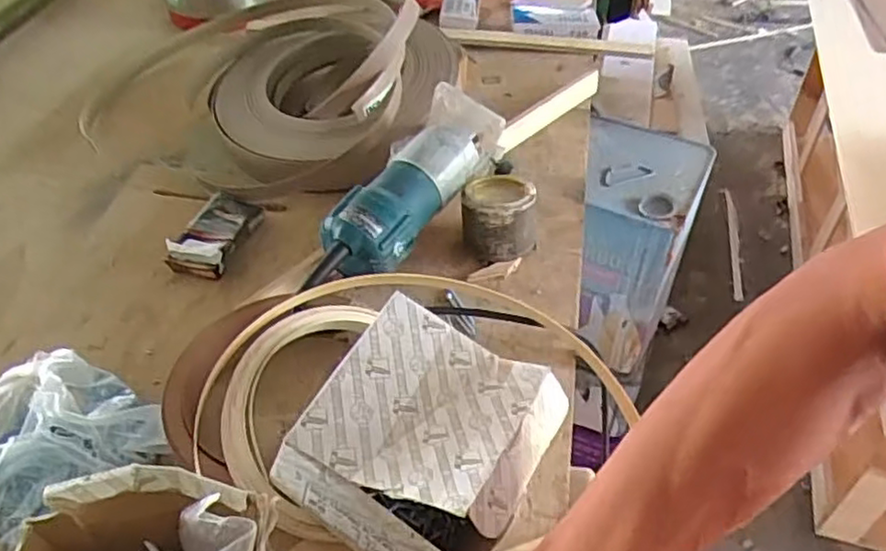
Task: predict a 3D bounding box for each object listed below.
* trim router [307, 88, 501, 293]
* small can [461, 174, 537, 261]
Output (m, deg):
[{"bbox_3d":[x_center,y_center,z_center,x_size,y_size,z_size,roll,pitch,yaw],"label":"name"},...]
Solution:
[{"bbox_3d":[-0.038,-0.088,0.657,0.077,0.074,0.248,25,49,23],"label":"trim router"},{"bbox_3d":[0.056,-0.059,0.698,0.073,0.067,0.076,0,44,0],"label":"small can"}]

